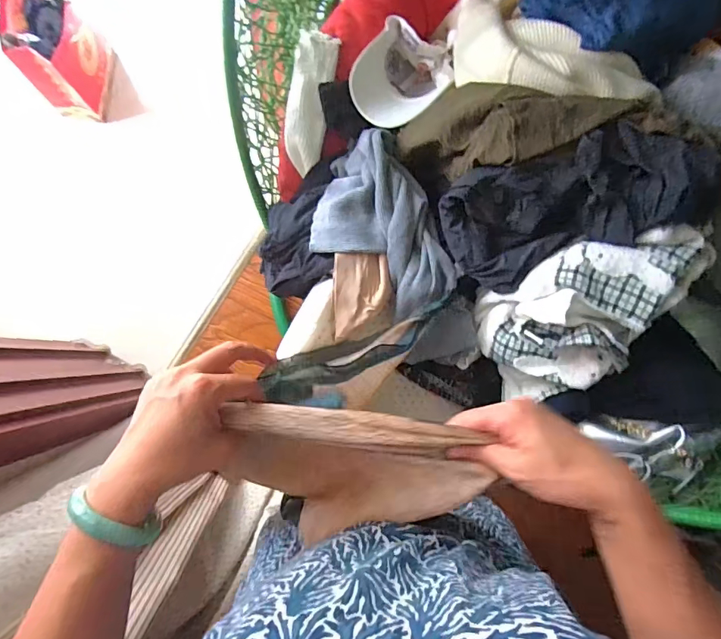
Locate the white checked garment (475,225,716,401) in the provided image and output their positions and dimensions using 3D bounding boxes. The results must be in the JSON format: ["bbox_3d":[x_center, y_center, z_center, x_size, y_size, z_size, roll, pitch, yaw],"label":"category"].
[{"bbox_3d":[0.374,-0.021,0.729,0.362,0.134,0.207,-39,88,28],"label":"white checked garment"}]

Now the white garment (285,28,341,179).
[{"bbox_3d":[-0.098,-0.403,0.847,0.078,0.028,0.235,9,114,-8],"label":"white garment"}]

